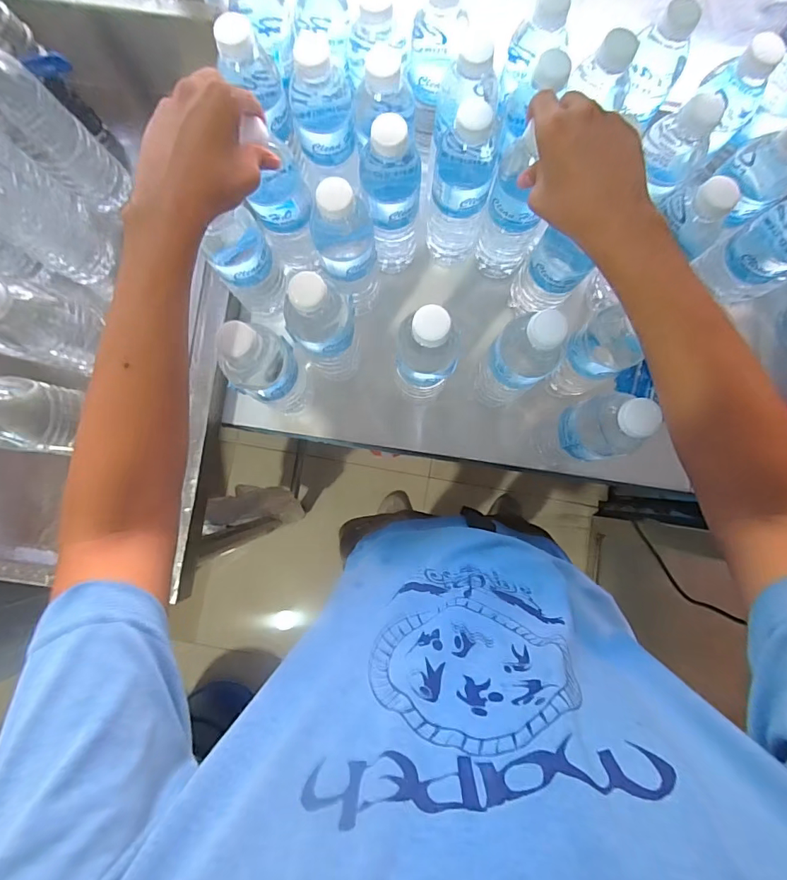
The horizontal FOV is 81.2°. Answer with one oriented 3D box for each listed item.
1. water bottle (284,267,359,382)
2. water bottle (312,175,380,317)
[{"bbox_3d":[-0.072,-0.113,0.474,0.063,0.204,0.069,-4,85,-1],"label":"water bottle"},{"bbox_3d":[-0.043,-0.191,0.481,0.070,0.201,0.063,-13,85,-1],"label":"water bottle"}]

